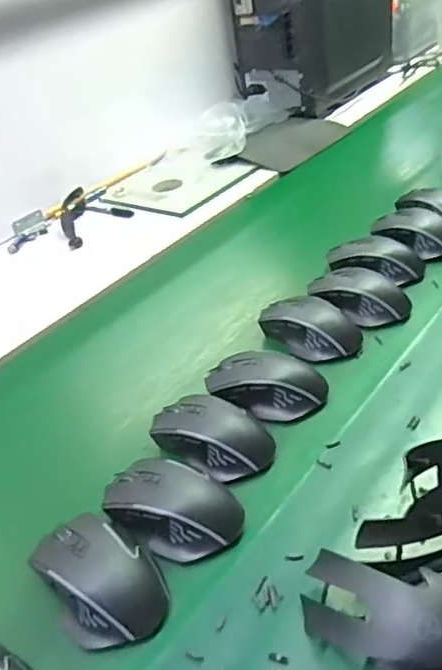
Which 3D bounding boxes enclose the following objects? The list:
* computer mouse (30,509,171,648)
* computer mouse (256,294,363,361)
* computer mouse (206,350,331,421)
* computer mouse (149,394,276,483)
[{"bbox_3d":[-0.088,0.171,0.436,0.068,0.034,0.111,-32,40,-27],"label":"computer mouse"},{"bbox_3d":[0.094,-0.011,0.645,0.109,0.036,0.062,24,48,39],"label":"computer mouse"},{"bbox_3d":[0.041,0.047,0.581,0.118,0.038,0.067,4,38,19],"label":"computer mouse"},{"bbox_3d":[-0.008,0.089,0.534,0.106,0.035,0.062,16,43,32],"label":"computer mouse"}]

